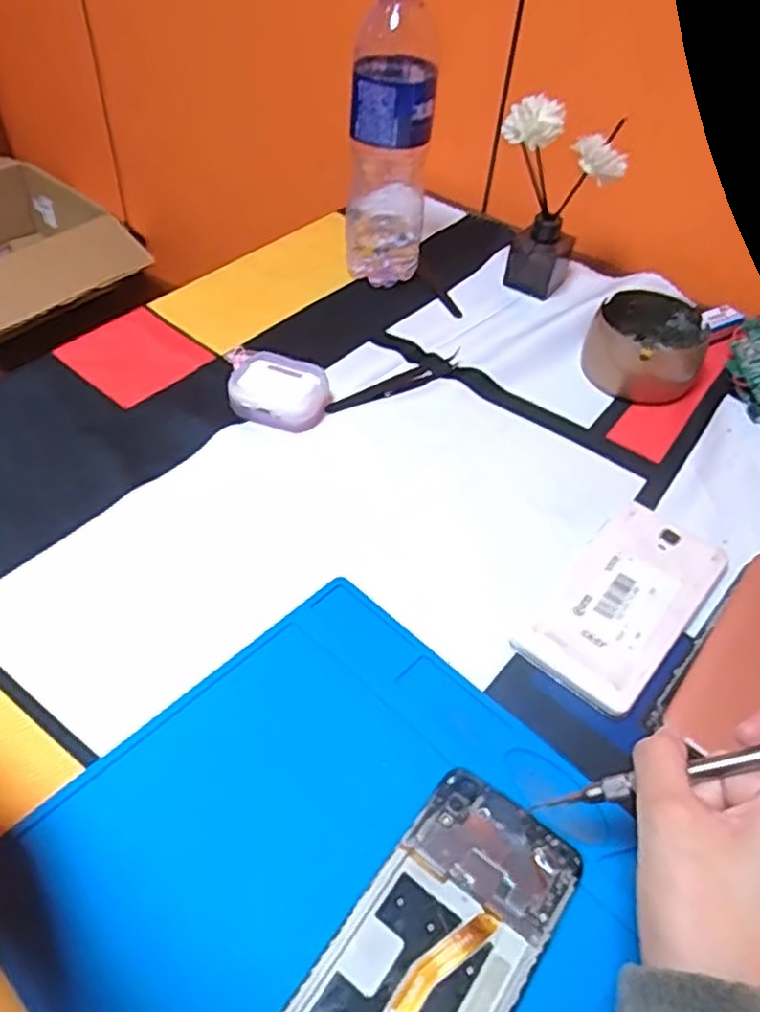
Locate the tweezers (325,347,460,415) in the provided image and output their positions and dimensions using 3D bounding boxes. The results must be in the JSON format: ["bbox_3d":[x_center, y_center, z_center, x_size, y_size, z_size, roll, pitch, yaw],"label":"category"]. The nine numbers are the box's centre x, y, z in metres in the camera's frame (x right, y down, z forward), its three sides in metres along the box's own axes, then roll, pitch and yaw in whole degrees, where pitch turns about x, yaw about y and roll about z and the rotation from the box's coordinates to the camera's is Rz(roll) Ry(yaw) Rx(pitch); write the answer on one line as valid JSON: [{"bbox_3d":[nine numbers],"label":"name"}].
[{"bbox_3d":[0.012,-0.091,0.537,0.114,0.009,0.021,-27,56,-26],"label":"tweezers"}]

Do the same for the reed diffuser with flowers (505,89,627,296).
[{"bbox_3d":[0.141,-0.247,0.595,0.094,0.151,0.057,16,49,9],"label":"reed diffuser with flowers"}]

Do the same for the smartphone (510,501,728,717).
[{"bbox_3d":[0.143,0.054,0.418,0.070,0.010,0.140,34,54,23],"label":"smartphone"}]

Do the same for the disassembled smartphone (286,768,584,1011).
[{"bbox_3d":[0.020,0.184,0.290,0.068,0.009,0.149,31,53,21],"label":"disassembled smartphone"}]

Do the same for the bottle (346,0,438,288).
[{"bbox_3d":[0.008,-0.283,0.566,0.062,0.228,0.054,5,48,0],"label":"bottle"}]

